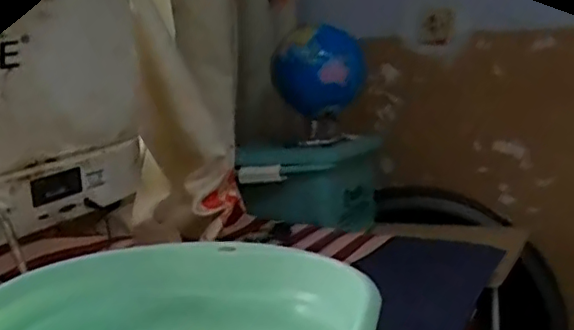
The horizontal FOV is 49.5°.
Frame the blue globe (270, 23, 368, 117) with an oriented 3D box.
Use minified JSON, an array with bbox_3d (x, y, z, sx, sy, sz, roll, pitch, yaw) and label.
[{"bbox_3d":[0.062,-0.192,1.240,0.181,0.161,0.194,-1,9,7],"label":"blue globe"}]

